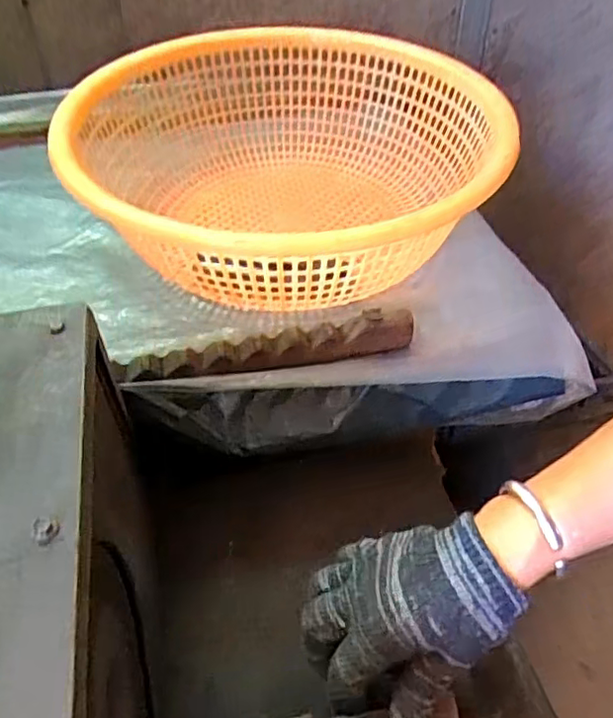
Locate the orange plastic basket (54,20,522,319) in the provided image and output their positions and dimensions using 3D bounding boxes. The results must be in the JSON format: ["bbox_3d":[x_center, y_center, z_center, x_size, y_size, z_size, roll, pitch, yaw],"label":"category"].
[{"bbox_3d":[-0.022,-0.186,0.586,0.411,0.142,0.393,17,46,18],"label":"orange plastic basket"}]

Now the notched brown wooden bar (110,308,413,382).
[{"bbox_3d":[-0.031,-0.009,0.487,0.240,0.028,0.031,-7,44,-7],"label":"notched brown wooden bar"}]

